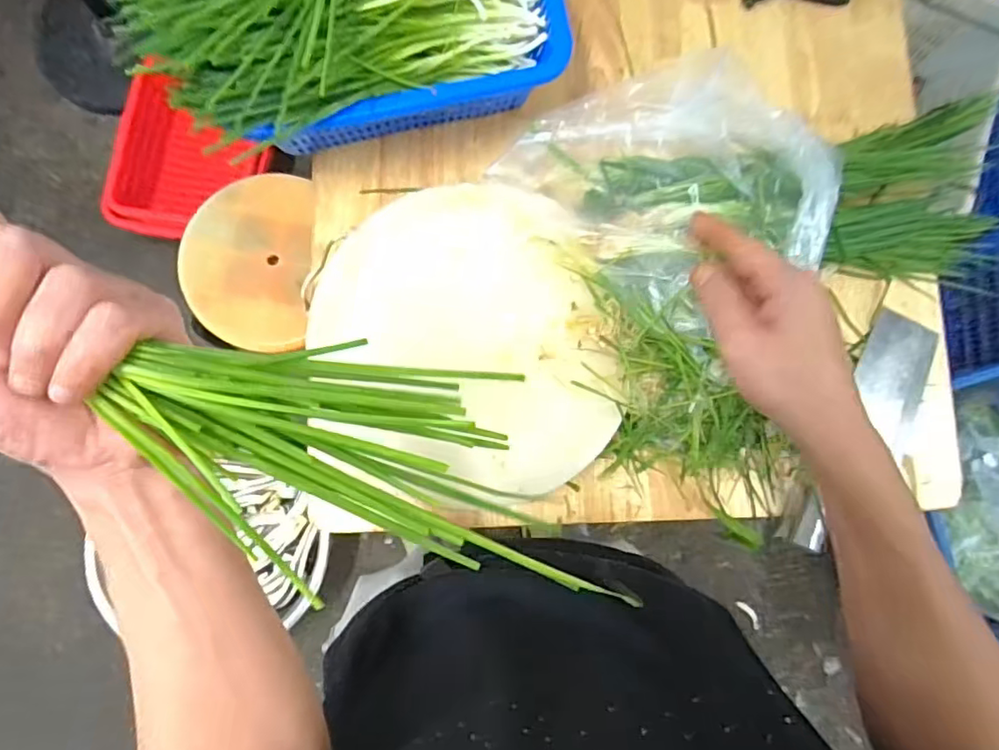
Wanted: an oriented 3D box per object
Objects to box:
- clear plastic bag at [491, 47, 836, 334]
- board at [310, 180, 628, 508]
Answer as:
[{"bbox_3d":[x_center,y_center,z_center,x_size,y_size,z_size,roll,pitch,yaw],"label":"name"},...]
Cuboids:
[{"bbox_3d":[0.192,-0.215,0.657,0.239,0.124,0.314,-45,87,-8],"label":"clear plastic bag"},{"bbox_3d":[-0.030,-0.034,0.632,0.299,0.030,0.341,-17,90,-9],"label":"board"}]

